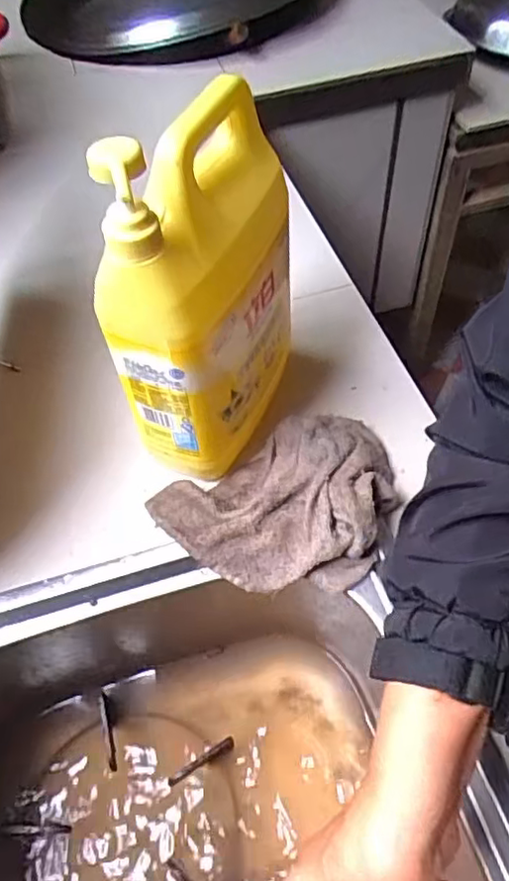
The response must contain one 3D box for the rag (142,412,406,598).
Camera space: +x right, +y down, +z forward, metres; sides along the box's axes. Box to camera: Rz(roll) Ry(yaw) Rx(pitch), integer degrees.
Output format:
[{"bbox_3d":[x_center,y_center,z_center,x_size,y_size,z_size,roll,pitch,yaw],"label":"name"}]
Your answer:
[{"bbox_3d":[0.017,0.048,0.510,0.189,0.051,0.136,-5,54,-1],"label":"rag"}]

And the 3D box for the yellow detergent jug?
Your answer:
[{"bbox_3d":[-0.030,-0.104,0.463,0.067,0.283,0.164,22,58,18],"label":"yellow detergent jug"}]

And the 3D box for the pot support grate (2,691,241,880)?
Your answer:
[{"bbox_3d":[-0.100,0.328,0.523,0.182,0.043,0.191,17,57,15],"label":"pot support grate"}]

